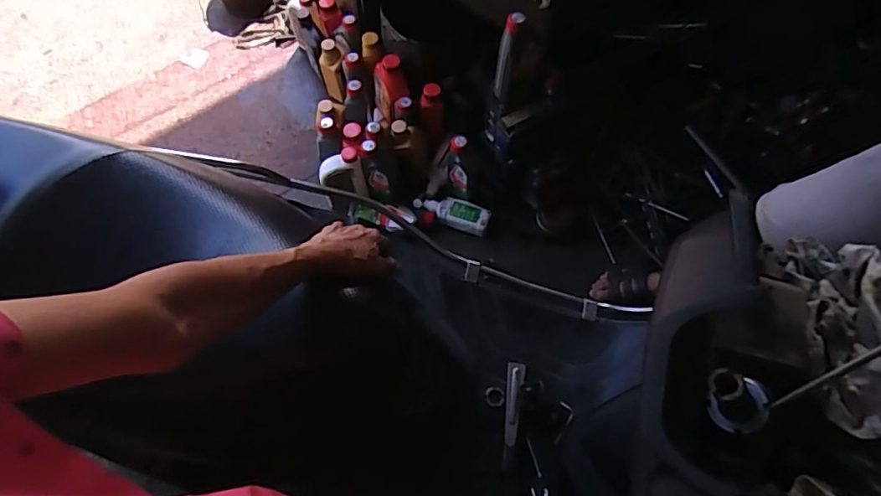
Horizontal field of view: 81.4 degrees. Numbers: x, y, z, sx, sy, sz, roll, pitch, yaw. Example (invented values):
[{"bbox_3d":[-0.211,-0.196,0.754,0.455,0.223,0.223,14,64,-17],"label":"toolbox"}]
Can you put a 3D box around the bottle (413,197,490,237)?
[{"bbox_3d":[0.030,-0.099,1.467,0.219,0.049,0.079,15,68,7],"label":"bottle"}]

